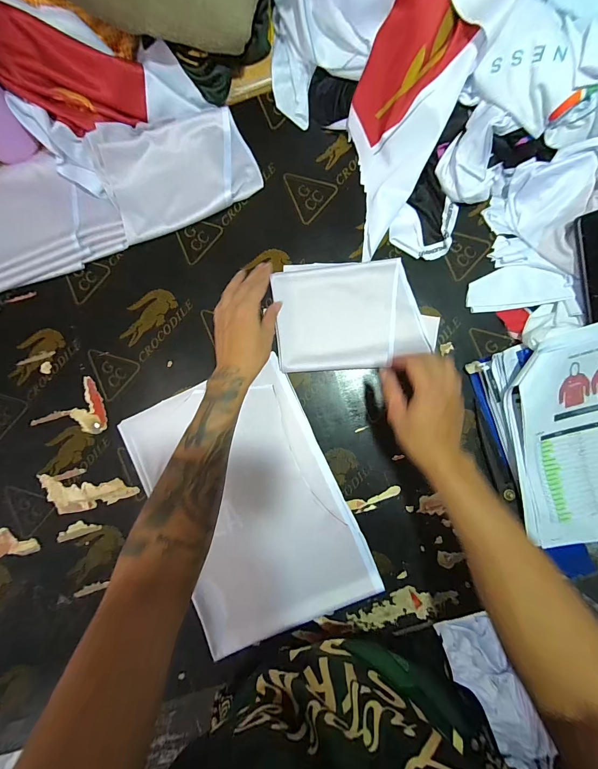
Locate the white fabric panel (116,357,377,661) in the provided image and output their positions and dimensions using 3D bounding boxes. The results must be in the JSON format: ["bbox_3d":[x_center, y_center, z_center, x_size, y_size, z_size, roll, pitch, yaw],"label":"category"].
[{"bbox_3d":[-0.077,0.190,0.507,0.274,0.009,0.400,-25,88,0],"label":"white fabric panel"}]

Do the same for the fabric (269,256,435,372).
[{"bbox_3d":[0.087,-0.111,0.511,0.242,0.014,0.168,-3,88,1],"label":"fabric"}]

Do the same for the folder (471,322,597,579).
[{"bbox_3d":[0.430,0.098,0.471,0.252,0.061,0.358,-15,88,0],"label":"folder"}]

